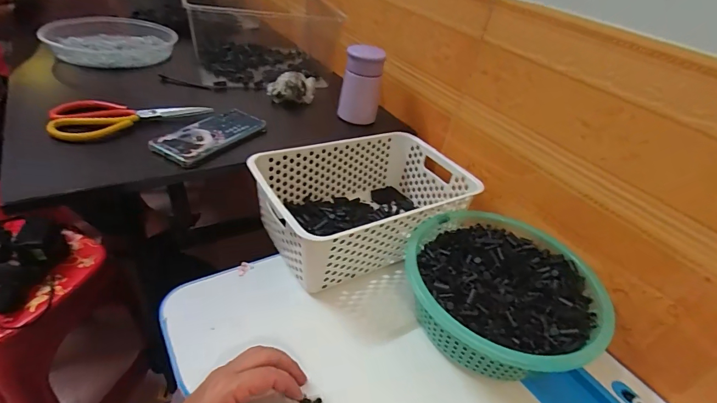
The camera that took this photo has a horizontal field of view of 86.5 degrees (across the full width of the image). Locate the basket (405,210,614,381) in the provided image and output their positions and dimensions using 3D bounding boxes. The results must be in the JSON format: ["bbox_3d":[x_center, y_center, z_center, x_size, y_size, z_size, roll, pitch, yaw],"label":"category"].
[{"bbox_3d":[0.176,0.115,0.485,0.229,0.087,0.229,4,38,-3],"label":"basket"}]

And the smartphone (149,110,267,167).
[{"bbox_3d":[-0.216,-0.099,0.570,0.078,0.016,0.157,28,40,21],"label":"smartphone"}]

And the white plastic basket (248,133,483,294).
[{"bbox_3d":[0.011,0.000,0.588,0.307,0.106,0.205,-15,42,-28],"label":"white plastic basket"}]

